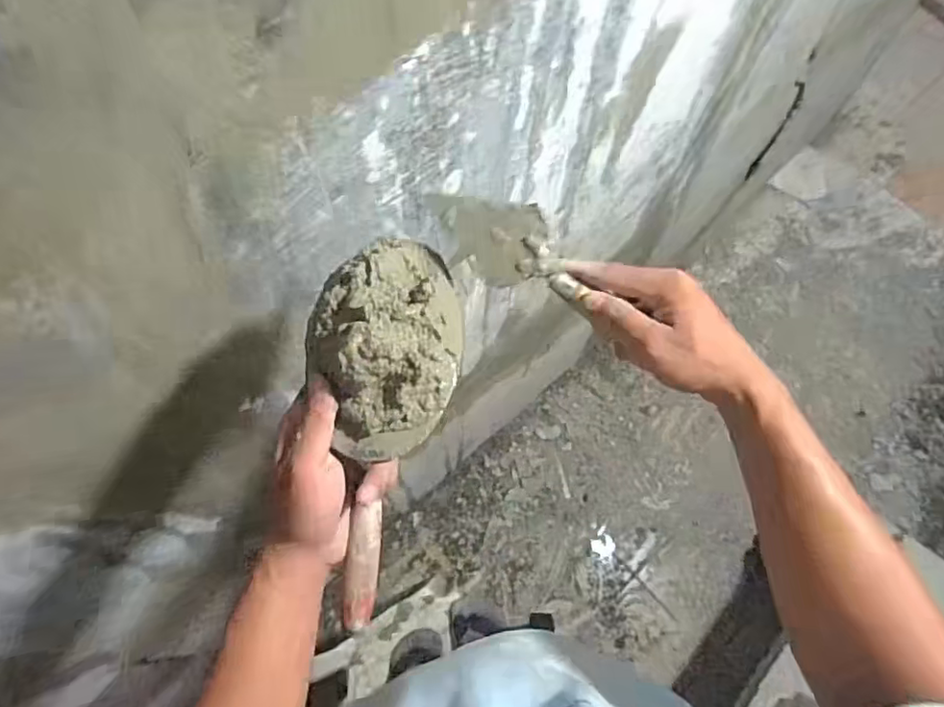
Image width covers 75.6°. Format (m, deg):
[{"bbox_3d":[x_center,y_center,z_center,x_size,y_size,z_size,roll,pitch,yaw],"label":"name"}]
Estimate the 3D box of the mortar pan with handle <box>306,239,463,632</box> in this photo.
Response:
[{"bbox_3d":[-0.066,0.055,0.427,0.101,0.080,0.271,6,92,3],"label":"mortar pan with handle"}]

